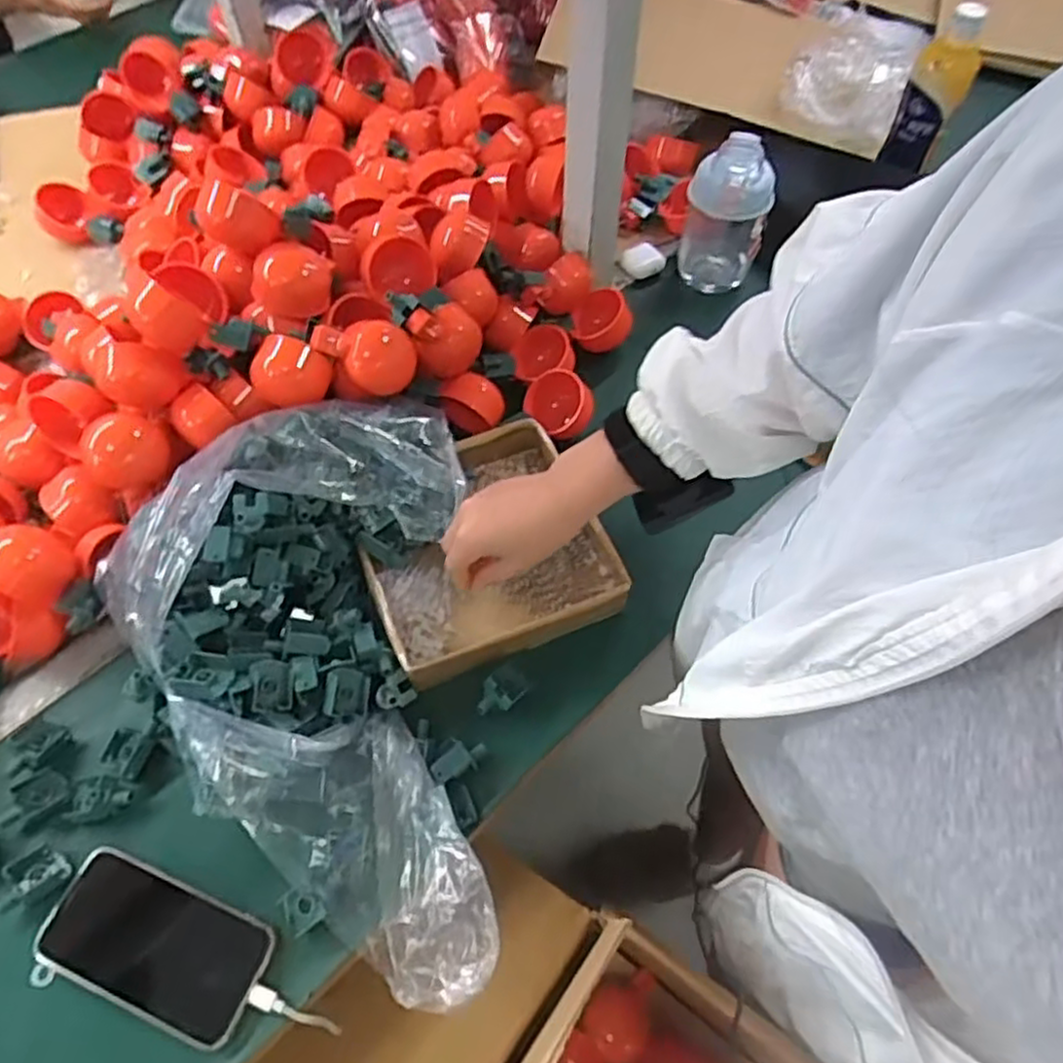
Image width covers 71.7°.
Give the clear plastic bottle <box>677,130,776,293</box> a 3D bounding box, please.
[{"bbox_3d":[0.205,-0.329,0.777,0.081,0.141,0.077,17,60,10],"label":"clear plastic bottle"}]

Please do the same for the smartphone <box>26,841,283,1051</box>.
[{"bbox_3d":[-0.251,0.274,0.489,0.147,0.007,0.076,19,60,11],"label":"smartphone"}]

